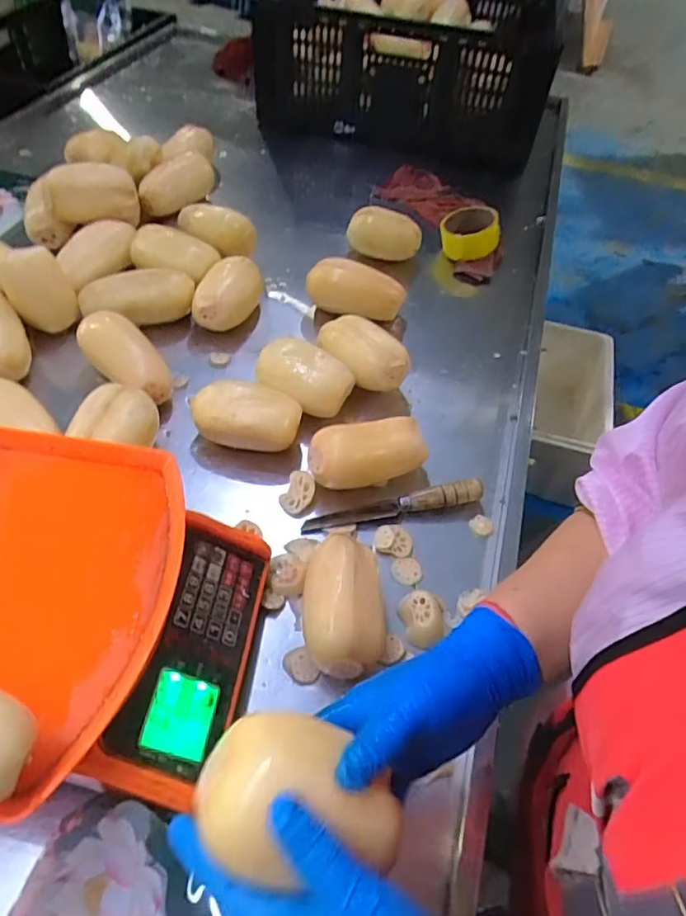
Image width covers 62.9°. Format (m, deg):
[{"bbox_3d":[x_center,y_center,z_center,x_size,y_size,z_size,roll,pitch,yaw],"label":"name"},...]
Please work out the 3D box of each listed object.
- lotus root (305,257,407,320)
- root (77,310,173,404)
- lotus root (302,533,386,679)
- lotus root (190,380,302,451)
[{"bbox_3d":[0.018,-0.246,0.832,0.141,0.070,0.061,6,49,-24],"label":"lotus root"},{"bbox_3d":[-0.273,-0.124,0.703,0.137,0.079,0.074,39,58,23],"label":"root"},{"bbox_3d":[0.000,0.136,0.522,0.073,0.074,0.126,0,52,-5],"label":"lotus root"},{"bbox_3d":[-0.115,-0.046,0.666,0.125,0.068,0.063,4,52,-3],"label":"lotus root"}]

